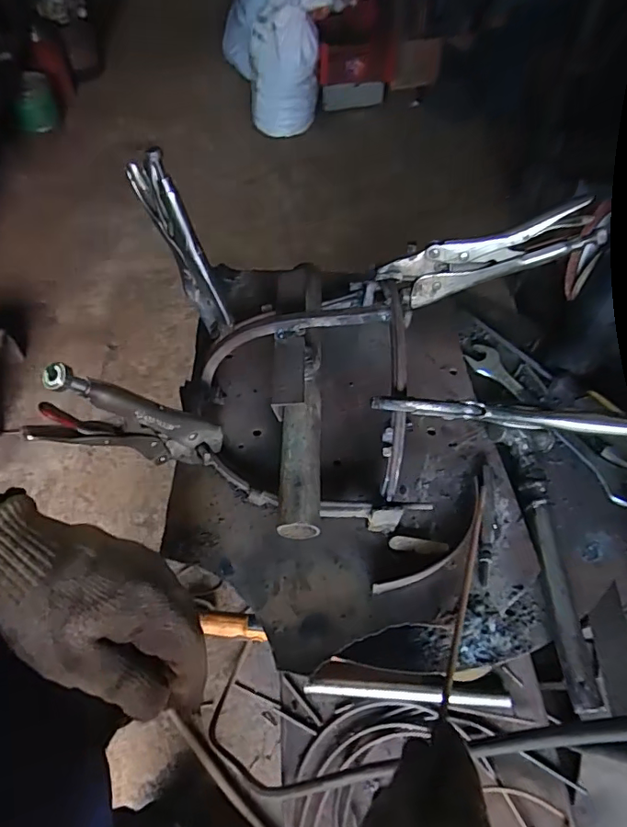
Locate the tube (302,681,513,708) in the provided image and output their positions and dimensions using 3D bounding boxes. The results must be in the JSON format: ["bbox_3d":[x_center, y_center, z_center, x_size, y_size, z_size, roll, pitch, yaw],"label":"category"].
[{"bbox_3d":[0.116,0.346,0.645,0.250,0.017,0.019,3,57,3],"label":"tube"}]

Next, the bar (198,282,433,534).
[{"bbox_3d":[-0.008,0.003,0.425,0.175,0.110,0.166,-6,57,-3],"label":"bar"}]

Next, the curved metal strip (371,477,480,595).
[{"bbox_3d":[0.102,0.105,0.421,0.132,0.014,0.029,-40,64,-19],"label":"curved metal strip"}]

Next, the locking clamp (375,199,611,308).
[{"bbox_3d":[0.144,-0.128,0.425,0.175,0.041,0.022,-15,58,11],"label":"locking clamp"}]

